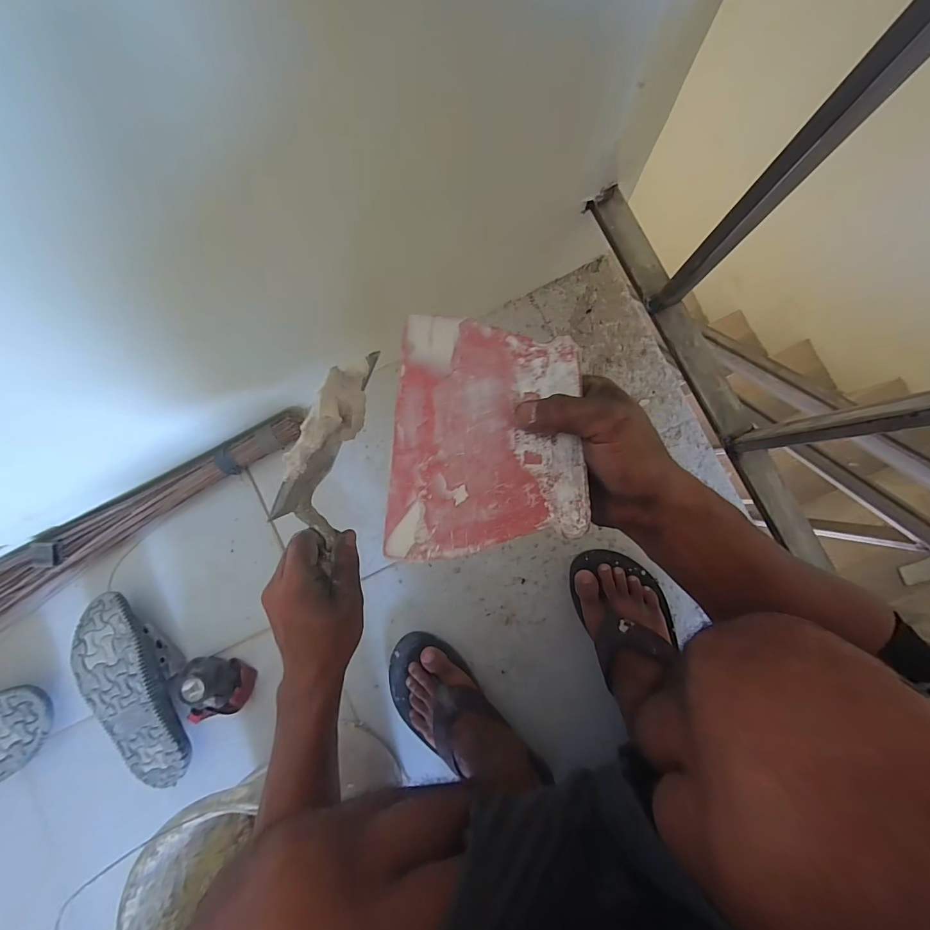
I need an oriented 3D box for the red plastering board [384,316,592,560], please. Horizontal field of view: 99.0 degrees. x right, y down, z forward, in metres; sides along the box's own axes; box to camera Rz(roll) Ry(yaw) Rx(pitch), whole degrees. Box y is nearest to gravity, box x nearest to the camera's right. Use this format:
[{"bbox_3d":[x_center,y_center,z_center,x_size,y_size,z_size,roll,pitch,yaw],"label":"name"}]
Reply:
[{"bbox_3d":[0.015,-0.024,0.259,0.119,0.004,0.163,1,73,1],"label":"red plastering board"}]

